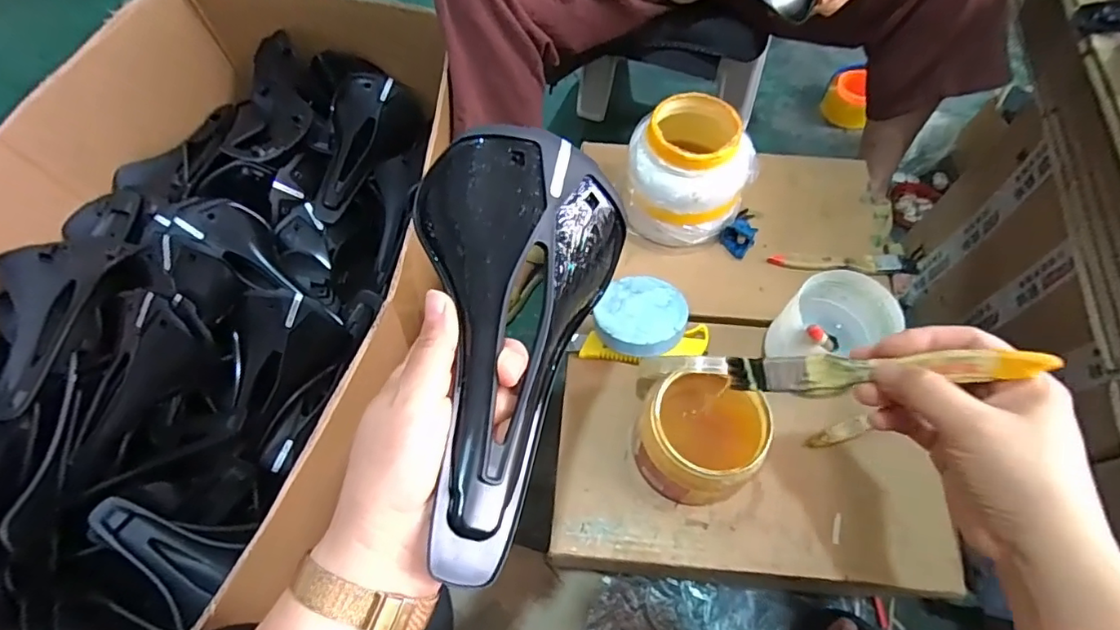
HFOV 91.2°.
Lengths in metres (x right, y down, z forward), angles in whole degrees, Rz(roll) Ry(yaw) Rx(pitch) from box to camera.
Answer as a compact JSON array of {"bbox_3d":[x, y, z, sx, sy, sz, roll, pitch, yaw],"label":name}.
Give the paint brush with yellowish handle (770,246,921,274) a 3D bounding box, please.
[{"bbox_3d":[0.334,-0.060,0.623,0.183,0.013,0.036,-4,62,-2],"label":"paint brush with yellowish handle"}]

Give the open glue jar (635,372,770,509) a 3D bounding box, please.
[{"bbox_3d":[0.126,0.109,0.496,0.099,0.101,0.115,35,68,17],"label":"open glue jar"}]

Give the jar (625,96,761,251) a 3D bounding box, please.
[{"bbox_3d":[0.140,-0.151,0.610,0.127,0.135,0.117,0,62,0],"label":"jar"}]

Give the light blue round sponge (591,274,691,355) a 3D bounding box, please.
[{"bbox_3d":[0.087,-0.001,0.576,0.090,0.017,0.095,-3,51,3],"label":"light blue round sponge"}]

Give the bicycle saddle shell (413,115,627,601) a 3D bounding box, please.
[{"bbox_3d":[-0.027,0.011,0.301,0.126,0.045,0.243,20,65,-25],"label":"bicycle saddle shell"}]

